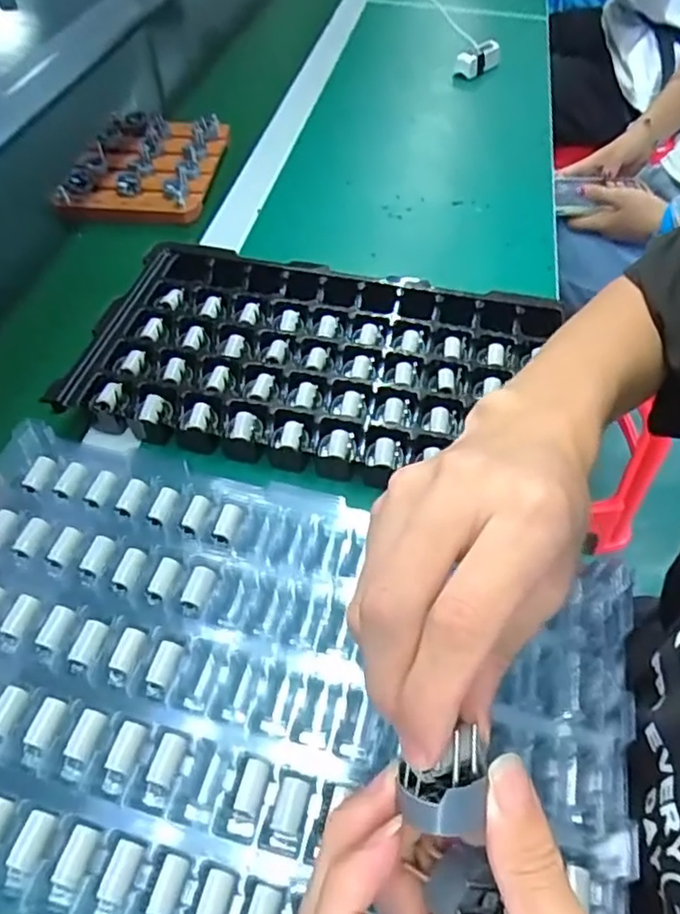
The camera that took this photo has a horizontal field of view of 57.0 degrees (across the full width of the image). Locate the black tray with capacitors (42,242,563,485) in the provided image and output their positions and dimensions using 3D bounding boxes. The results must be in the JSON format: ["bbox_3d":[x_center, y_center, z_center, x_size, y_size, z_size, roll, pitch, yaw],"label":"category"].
[{"bbox_3d":[-0.012,-0.073,0.477,0.340,0.035,0.198,12,50,6],"label":"black tray with capacitors"}]

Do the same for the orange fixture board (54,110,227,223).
[{"bbox_3d":[-0.211,-0.324,0.684,0.151,0.037,0.187,8,52,6],"label":"orange fixture board"}]

